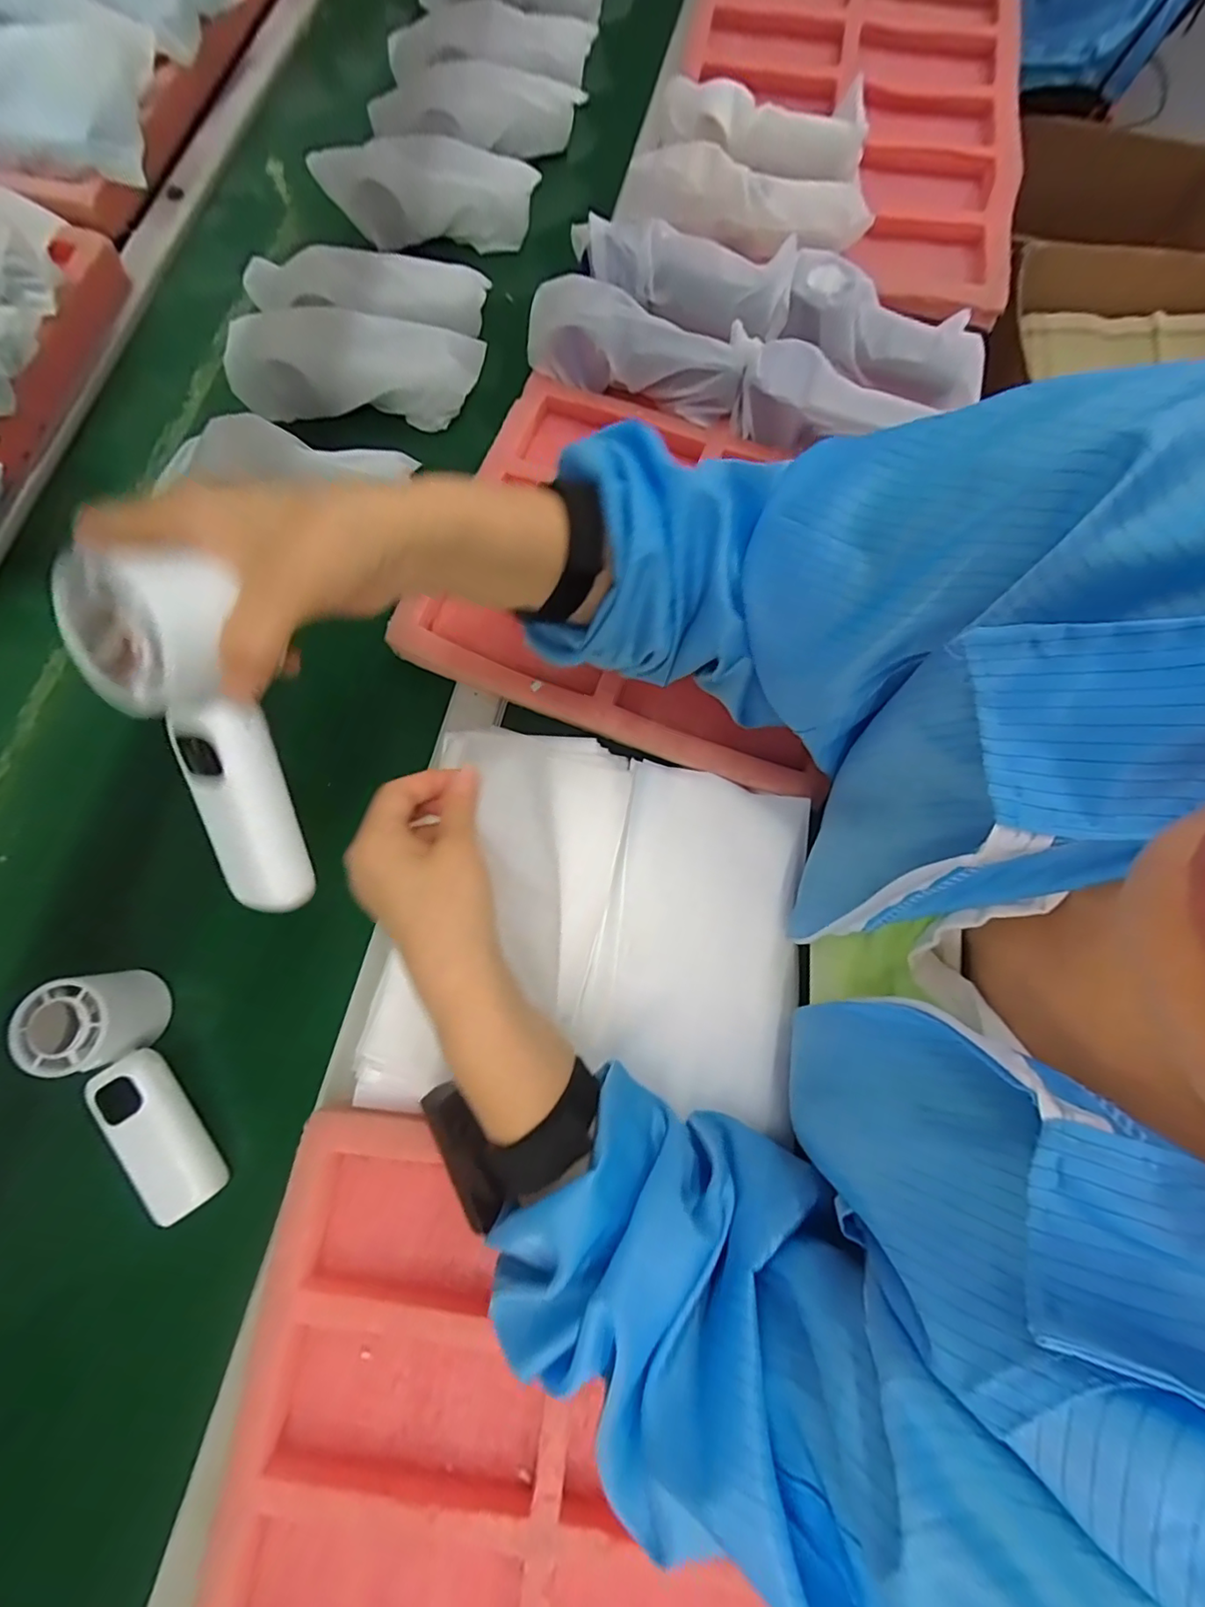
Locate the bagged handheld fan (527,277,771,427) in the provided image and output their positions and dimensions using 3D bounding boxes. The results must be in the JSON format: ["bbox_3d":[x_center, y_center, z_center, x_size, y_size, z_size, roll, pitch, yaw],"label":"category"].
[{"bbox_3d":[0.029,-0.361,0.444,0.182,0.049,0.058,20,76,5],"label":"bagged handheld fan"}]

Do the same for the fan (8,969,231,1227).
[{"bbox_3d":[-0.284,0.176,0.340,0.048,0.055,0.152,-35,78,-9],"label":"fan"}]

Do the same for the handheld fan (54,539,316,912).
[{"bbox_3d":[-0.160,-0.025,0.238,0.046,0.152,0.041,-6,33,-2],"label":"handheld fan"}]

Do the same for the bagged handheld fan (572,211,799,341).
[{"bbox_3d":[0.061,-0.414,0.439,0.173,0.032,0.048,13,76,3],"label":"bagged handheld fan"}]

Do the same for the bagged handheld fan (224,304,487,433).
[{"bbox_3d":[-0.204,-0.361,0.469,0.207,0.060,0.065,2,75,0],"label":"bagged handheld fan"}]

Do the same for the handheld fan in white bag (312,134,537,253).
[{"bbox_3d":[-0.156,-0.552,0.513,0.183,0.071,0.031,-5,75,-2],"label":"handheld fan in white bag"}]

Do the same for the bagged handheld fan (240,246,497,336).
[{"bbox_3d":[-0.200,-0.439,0.486,0.196,0.057,0.048,6,75,1],"label":"bagged handheld fan"}]

